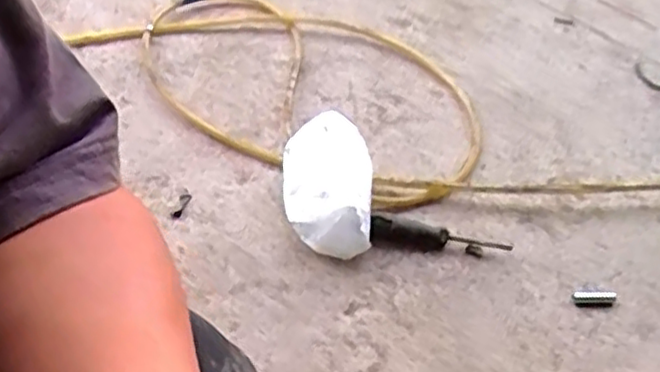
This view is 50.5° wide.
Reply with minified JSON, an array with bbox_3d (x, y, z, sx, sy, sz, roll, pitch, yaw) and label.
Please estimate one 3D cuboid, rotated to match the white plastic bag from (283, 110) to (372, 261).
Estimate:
[{"bbox_3d":[-0.004,-0.002,0.906,0.111,0.084,0.184,-1,49,-3],"label":"white plastic bag"}]

